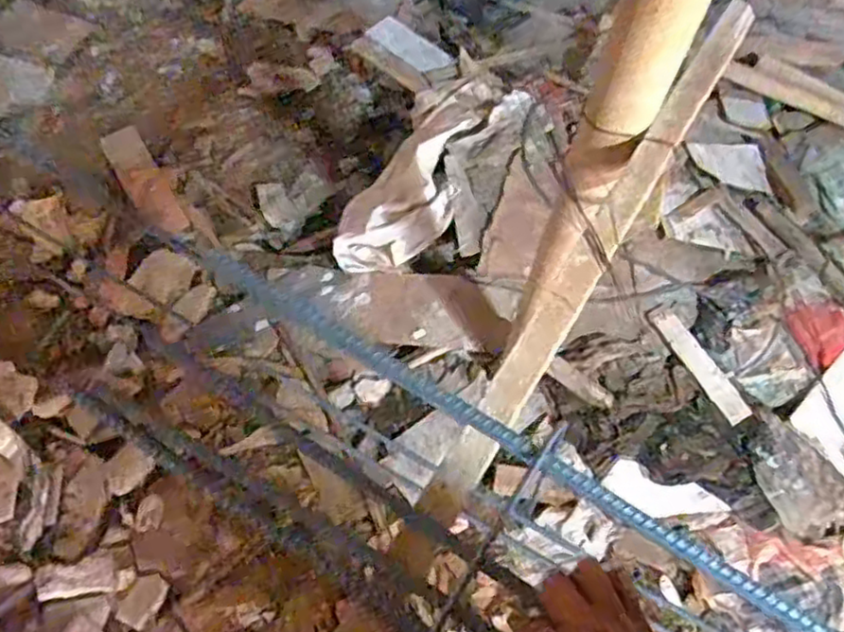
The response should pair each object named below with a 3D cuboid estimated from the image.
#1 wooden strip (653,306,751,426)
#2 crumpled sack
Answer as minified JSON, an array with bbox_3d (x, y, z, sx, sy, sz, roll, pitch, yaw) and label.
[{"bbox_3d":[0.562,0.098,1.384,0.054,0.014,0.252,-30,74,-8],"label":"wooden strip"},{"bbox_3d":[0.032,-0.315,1.598,0.341,0.238,0.514,31,69,12],"label":"crumpled sack"}]

